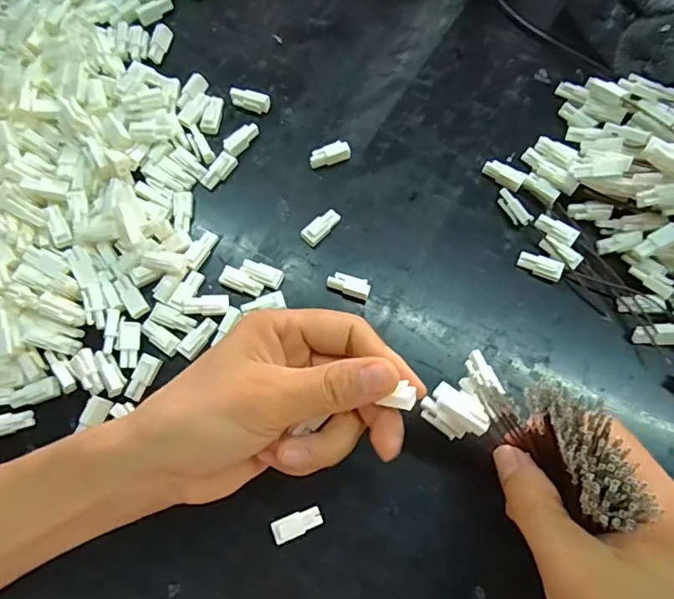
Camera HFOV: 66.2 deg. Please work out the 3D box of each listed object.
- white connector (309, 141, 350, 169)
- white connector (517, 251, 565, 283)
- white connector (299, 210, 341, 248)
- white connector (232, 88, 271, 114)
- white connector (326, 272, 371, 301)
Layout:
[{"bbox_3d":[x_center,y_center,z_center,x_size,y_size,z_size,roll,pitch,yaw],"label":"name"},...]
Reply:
[{"bbox_3d":[-0.005,-0.090,0.325,0.025,0.011,0.011,-20,74,-6],"label":"white connector"},{"bbox_3d":[0.120,-0.020,0.304,0.025,0.004,0.012,24,86,18],"label":"white connector"},{"bbox_3d":[-0.009,-0.044,0.312,0.011,0.008,0.026,43,78,12],"label":"white connector"},{"bbox_3d":[-0.057,-0.130,0.338,0.025,0.005,0.012,14,73,-9],"label":"white connector"},{"bbox_3d":[0.007,-0.007,0.299,0.025,0.011,0.011,17,74,5],"label":"white connector"}]

